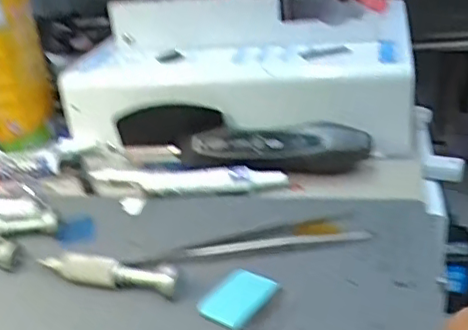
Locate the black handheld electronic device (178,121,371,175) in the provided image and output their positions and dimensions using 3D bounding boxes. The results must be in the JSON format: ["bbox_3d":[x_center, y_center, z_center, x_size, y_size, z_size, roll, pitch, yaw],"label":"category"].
[{"bbox_3d":[0.025,-0.012,0.447,0.143,0.037,0.038,2,27,17],"label":"black handheld electronic device"}]

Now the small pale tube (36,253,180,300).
[{"bbox_3d":[-0.072,0.062,0.343,0.087,0.018,0.012,6,29,25],"label":"small pale tube"}]

